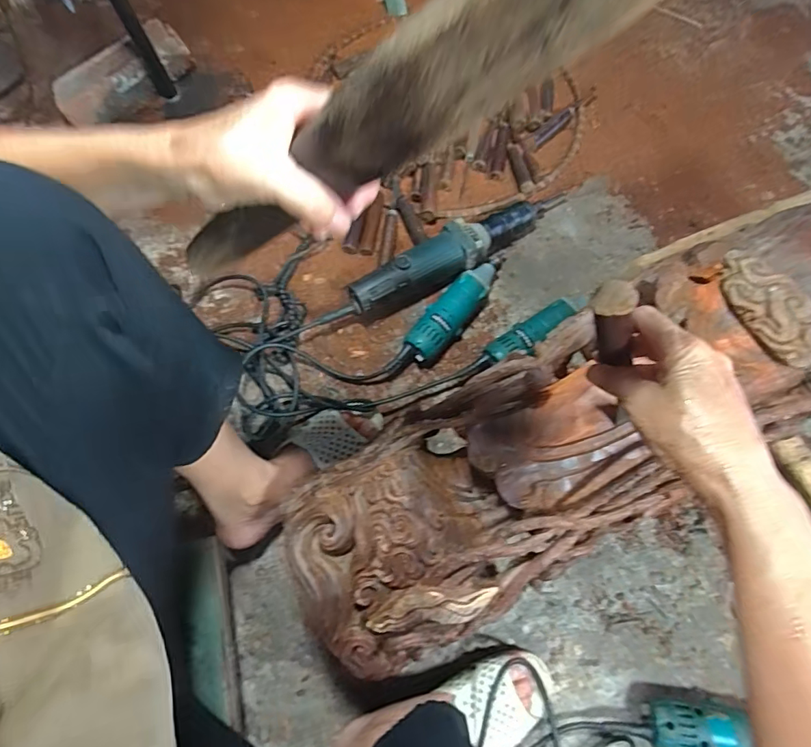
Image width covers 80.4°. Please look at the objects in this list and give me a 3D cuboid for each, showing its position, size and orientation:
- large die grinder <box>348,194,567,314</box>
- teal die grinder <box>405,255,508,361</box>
[{"bbox_3d":[0.096,-0.203,0.741,0.404,0.065,0.066,-36,70,-11],"label":"large die grinder"},{"bbox_3d":[0.083,-0.107,0.720,0.056,0.056,0.229,34,74,16],"label":"teal die grinder"}]

